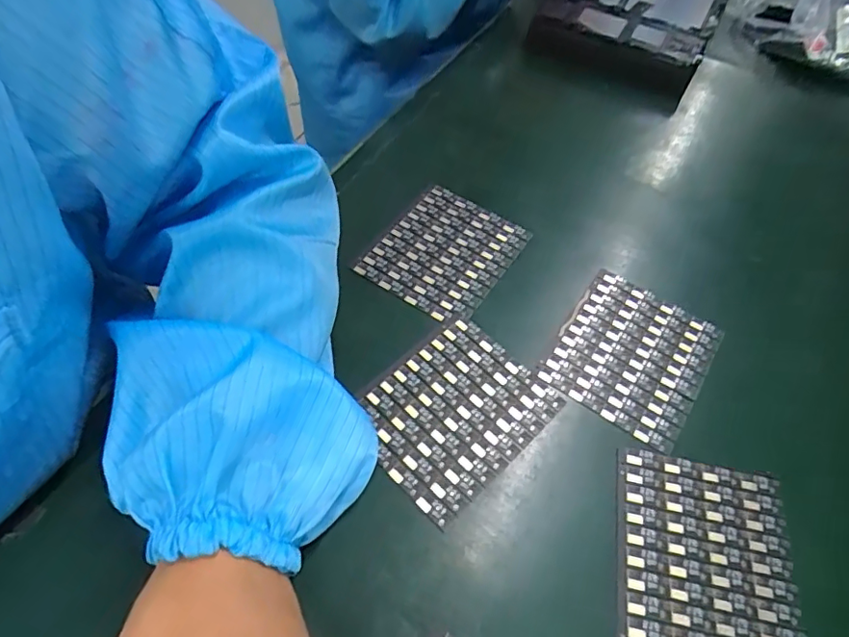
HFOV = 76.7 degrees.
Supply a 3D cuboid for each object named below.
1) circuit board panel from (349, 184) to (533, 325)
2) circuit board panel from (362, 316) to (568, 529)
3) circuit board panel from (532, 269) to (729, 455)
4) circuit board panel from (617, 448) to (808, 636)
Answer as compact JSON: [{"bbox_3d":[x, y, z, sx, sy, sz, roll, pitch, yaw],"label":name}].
[{"bbox_3d":[0.012,-0.047,0.366,0.085,0.006,0.098,31,59,15],"label":"circuit board panel"},{"bbox_3d":[0.016,0.051,0.296,0.080,0.004,0.100,40,61,20],"label":"circuit board panel"},{"bbox_3d":[0.126,0.021,0.326,0.083,0.004,0.100,32,59,16],"label":"circuit board panel"},{"bbox_3d":[0.137,0.118,0.260,0.084,0.004,0.100,12,56,3],"label":"circuit board panel"}]

